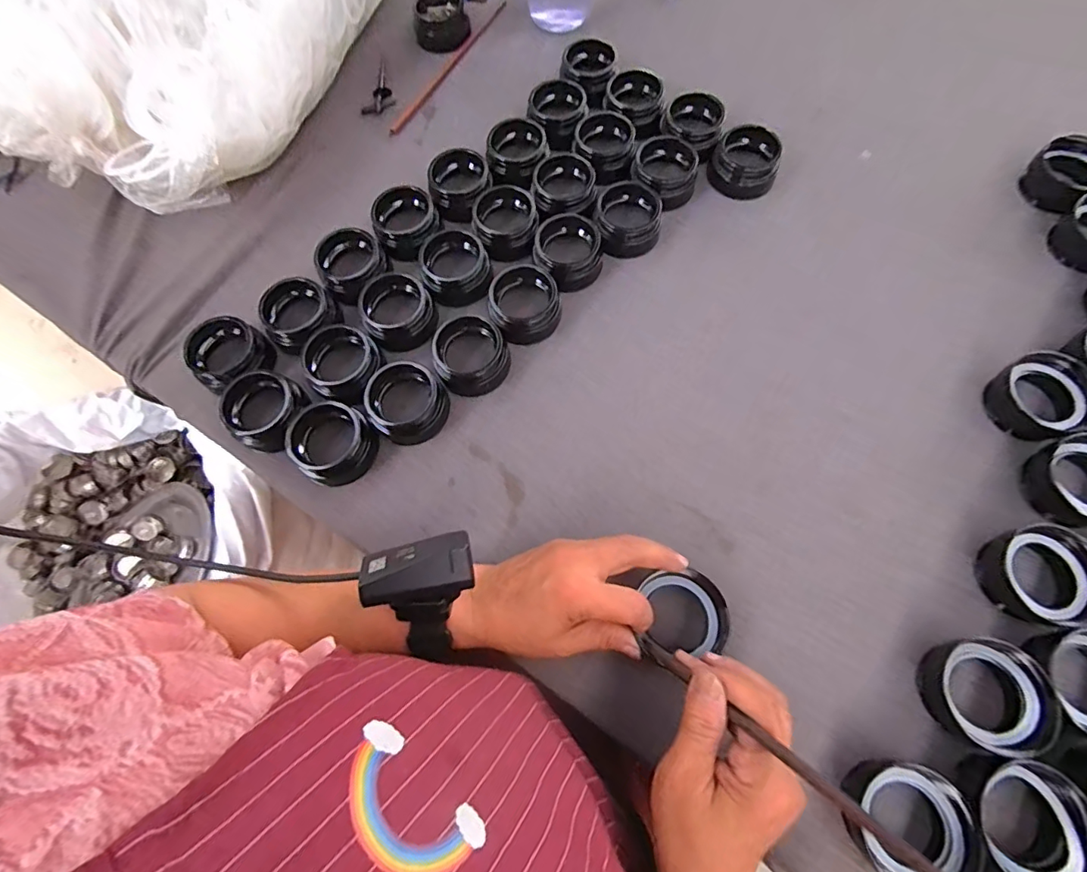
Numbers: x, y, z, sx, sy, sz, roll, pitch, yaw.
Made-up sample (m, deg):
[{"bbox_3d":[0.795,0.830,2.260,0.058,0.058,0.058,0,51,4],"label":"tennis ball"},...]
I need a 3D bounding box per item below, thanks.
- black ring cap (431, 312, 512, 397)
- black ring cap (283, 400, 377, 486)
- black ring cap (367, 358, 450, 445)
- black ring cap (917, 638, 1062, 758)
[{"bbox_3d":[-0.064,-0.071,0.434,0.063,0.032,0.063,-1,69,2],"label":"black ring cap"},{"bbox_3d":[-0.177,0.005,0.411,0.067,0.027,0.063,-1,69,2],"label":"black ring cap"},{"bbox_3d":[-0.120,-0.032,0.426,0.075,0.024,0.065,40,76,16],"label":"black ring cap"},{"bbox_3d":[0.297,0.173,0.334,0.064,0.037,0.067,-1,69,2],"label":"black ring cap"}]

